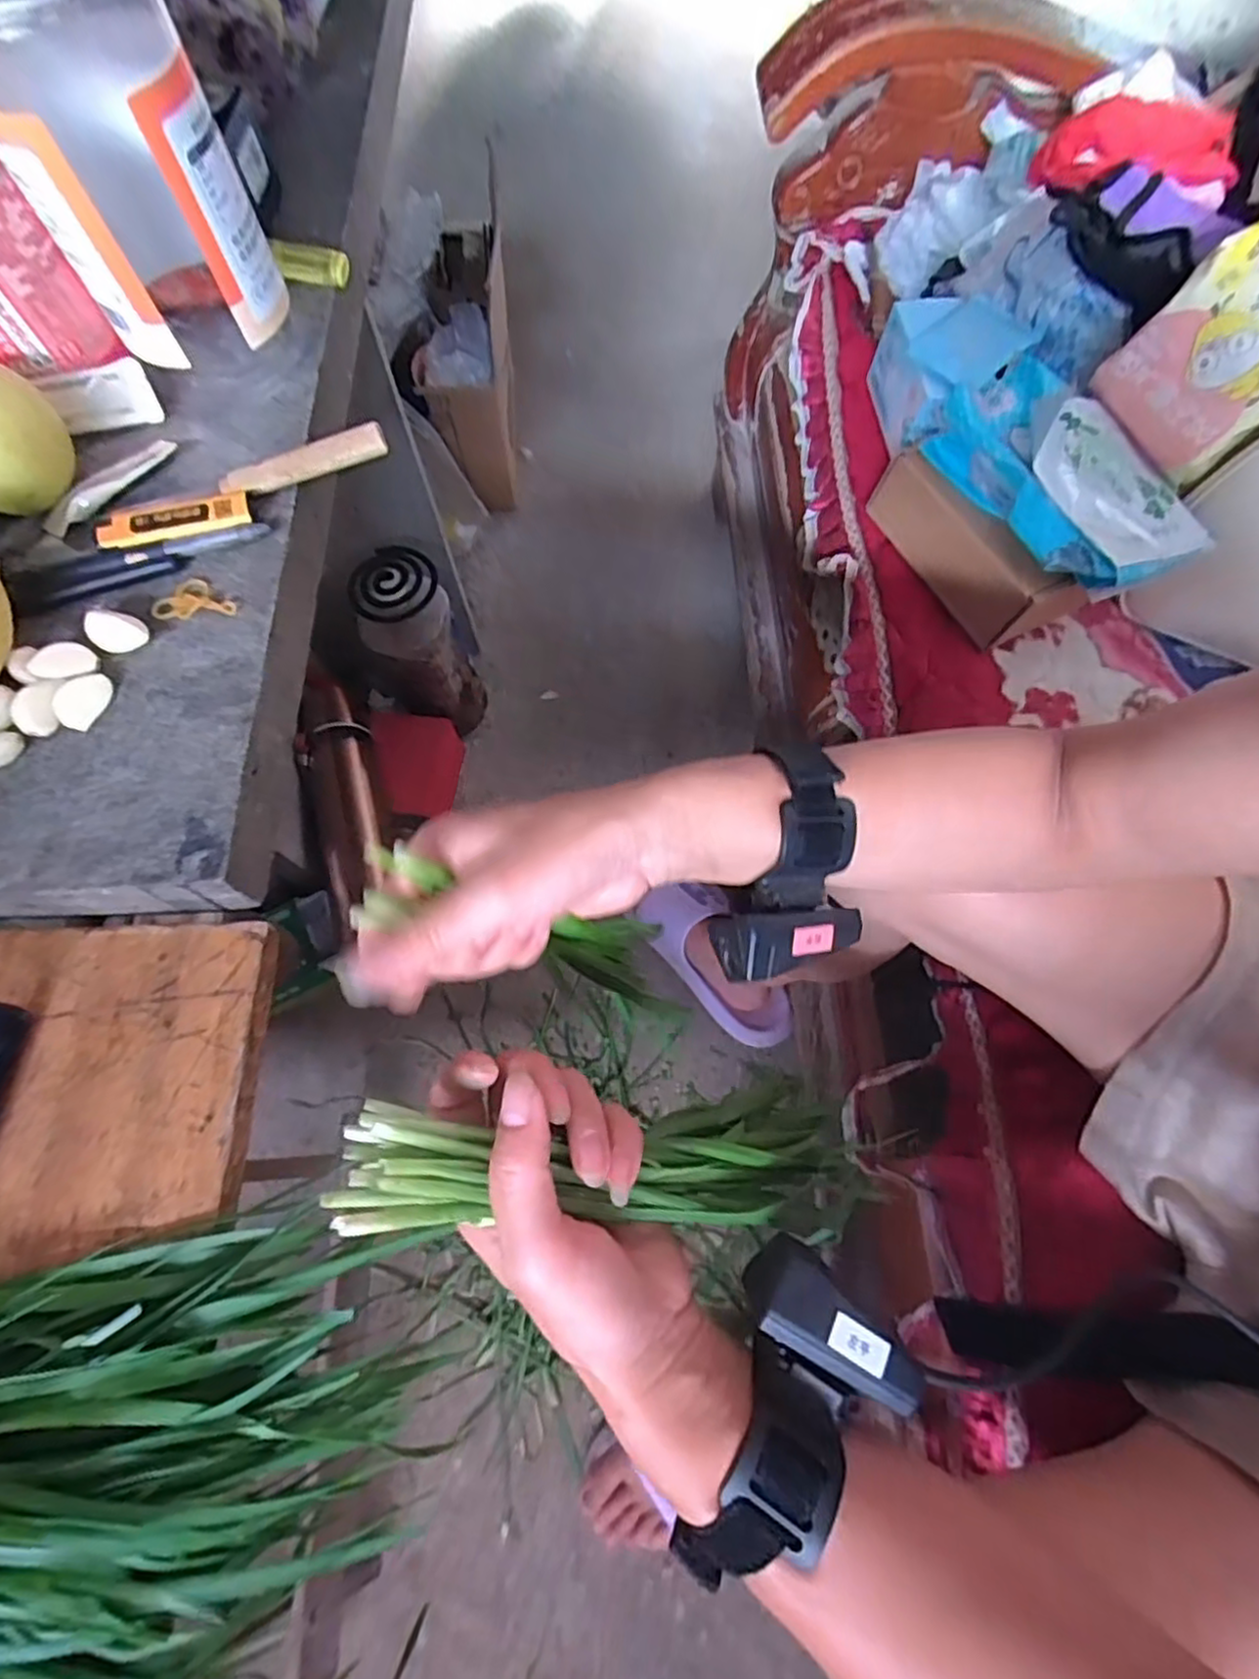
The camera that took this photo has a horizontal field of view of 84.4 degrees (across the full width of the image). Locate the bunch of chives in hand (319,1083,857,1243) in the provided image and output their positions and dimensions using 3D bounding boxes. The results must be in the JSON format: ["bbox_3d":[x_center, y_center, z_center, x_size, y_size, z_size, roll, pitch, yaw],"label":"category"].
[{"bbox_3d":[0.005,0.132,0.289,0.236,0.035,0.056,15,68,-29],"label":"bunch of chives in hand"}]

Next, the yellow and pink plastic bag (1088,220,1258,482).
[{"bbox_3d":[0.471,-0.386,0.532,0.123,0.168,0.029,51,35,16],"label":"yellow and pink plastic bag"}]

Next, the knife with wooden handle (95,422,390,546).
[{"bbox_3d":[-0.204,-0.187,0.375,0.153,0.014,0.035,-26,73,-9],"label":"knife with wooden handle"}]

